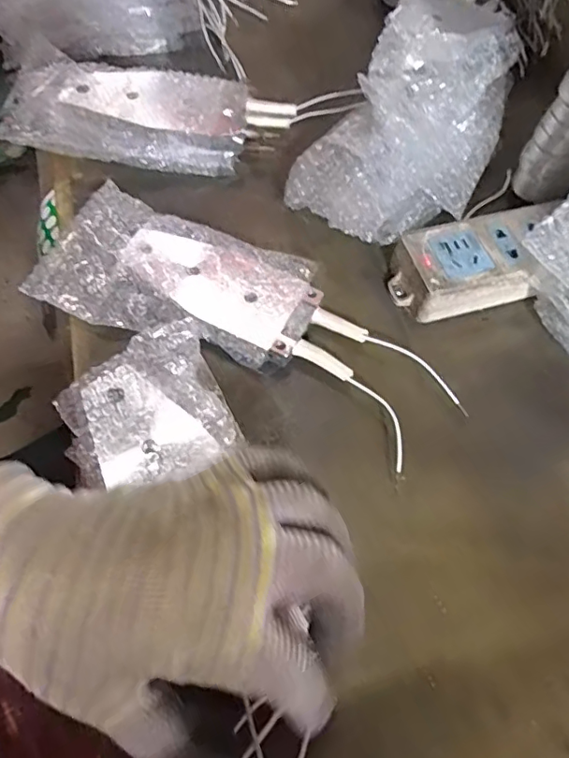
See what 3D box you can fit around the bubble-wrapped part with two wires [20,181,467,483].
[{"bbox_3d":[-0.025,-0.040,0.330,0.247,0.033,0.100,25,64,10],"label":"bubble-wrapped part with two wires"}]

